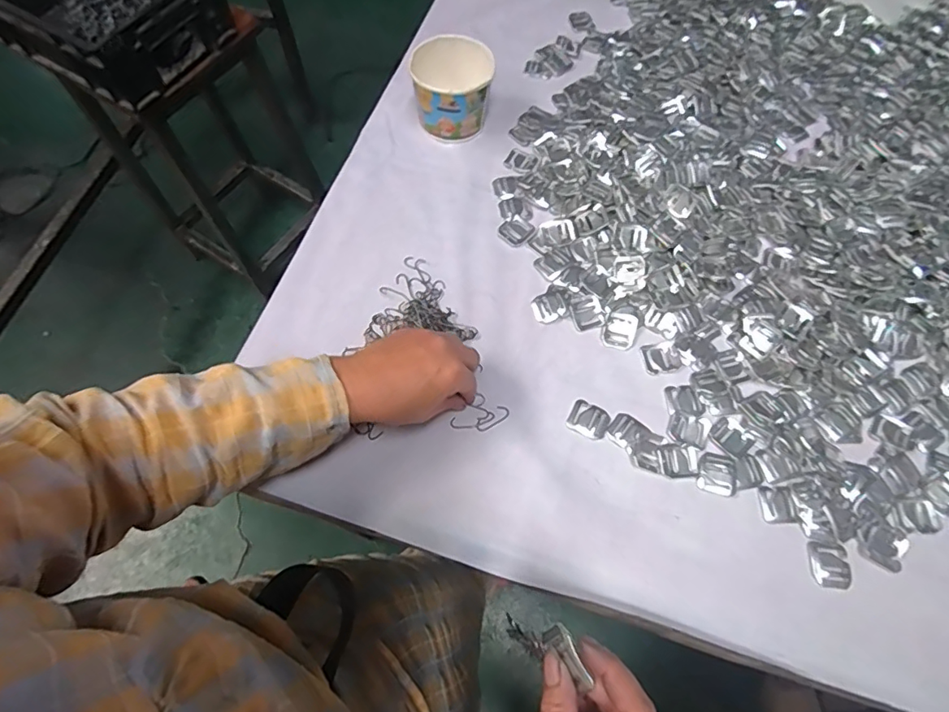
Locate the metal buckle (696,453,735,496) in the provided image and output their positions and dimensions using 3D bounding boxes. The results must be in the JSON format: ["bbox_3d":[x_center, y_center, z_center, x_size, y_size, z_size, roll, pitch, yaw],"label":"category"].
[{"bbox_3d":[0.214,0.104,0.446,0.032,0.004,0.034,18,67,6],"label":"metal buckle"}]

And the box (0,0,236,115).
[{"bbox_3d":[-0.618,-0.577,0.831,0.372,0.112,0.254,31,69,11],"label":"box"}]

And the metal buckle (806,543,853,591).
[{"bbox_3d":[0.295,0.174,0.420,0.030,0.006,0.034,8,67,2],"label":"metal buckle"}]

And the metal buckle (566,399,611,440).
[{"bbox_3d":[0.106,0.059,0.469,0.036,0.004,0.030,26,68,9],"label":"metal buckle"}]

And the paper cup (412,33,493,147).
[{"bbox_3d":[-0.025,-0.303,0.582,0.086,0.076,0.083,1,66,-2],"label":"paper cup"}]

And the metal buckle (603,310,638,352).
[{"bbox_3d":[0.143,-0.025,0.500,0.030,0.004,0.040,19,67,6],"label":"metal buckle"}]

